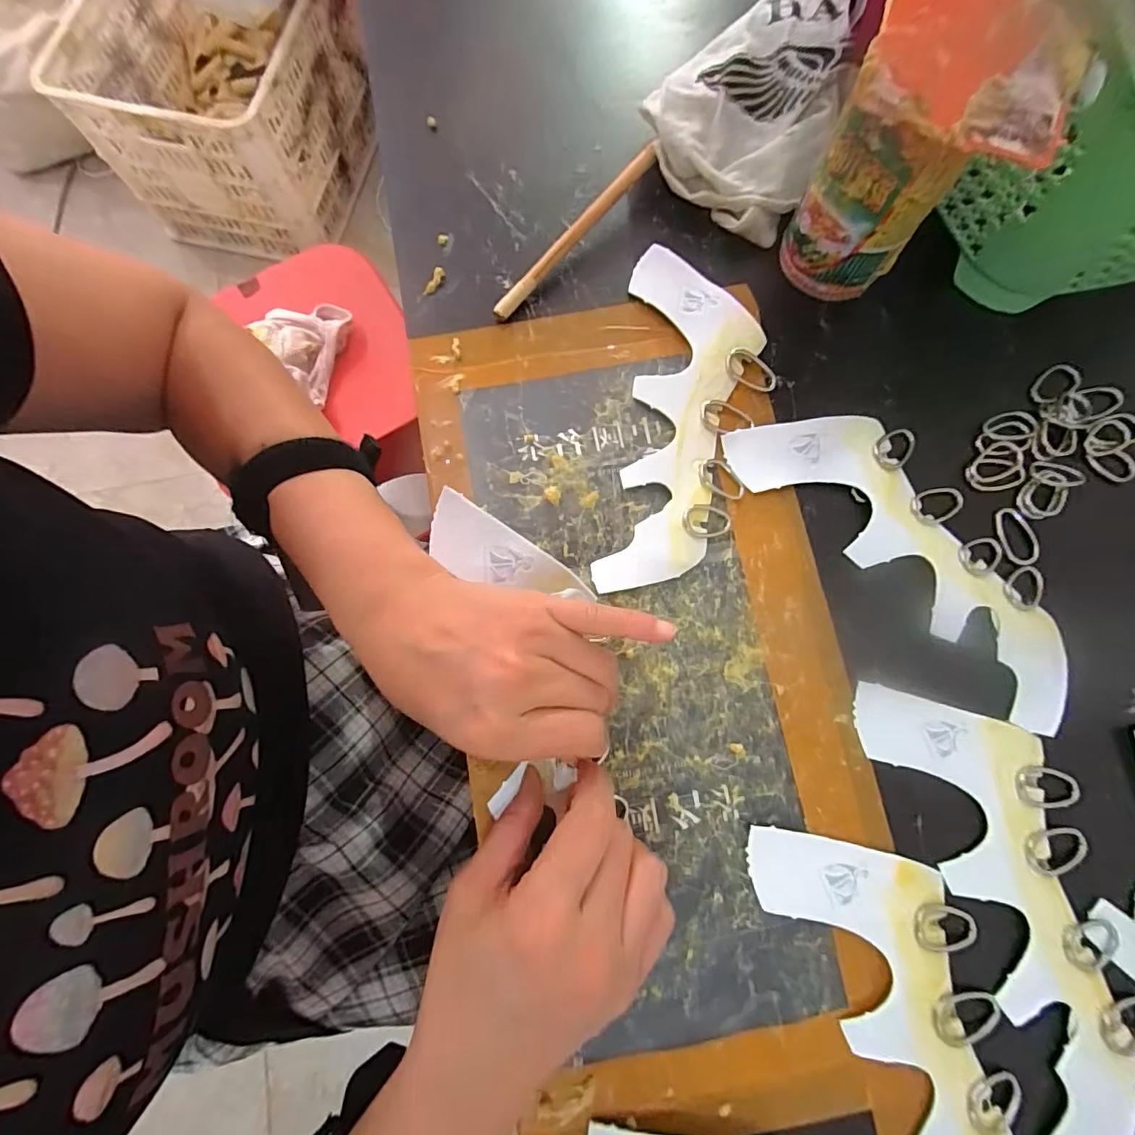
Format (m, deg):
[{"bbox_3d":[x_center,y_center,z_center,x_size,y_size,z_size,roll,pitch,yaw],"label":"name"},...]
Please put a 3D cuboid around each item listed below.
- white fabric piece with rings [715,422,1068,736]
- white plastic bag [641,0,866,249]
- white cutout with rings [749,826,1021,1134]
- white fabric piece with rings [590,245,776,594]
[{"bbox_3d":[0.195,-0.015,0.294,0.076,0.008,0.221,-43,81,-8],"label":"white fabric piece with rings"},{"bbox_3d":[0.120,-0.297,0.331,0.114,0.053,0.144,34,80,7],"label":"white plastic bag"},{"bbox_3d":[0.168,0.221,0.243,0.085,0.008,0.215,-22,79,-5],"label":"white cutout with rings"},{"bbox_3d":[0.071,-0.090,0.310,0.080,0.007,0.215,8,78,2],"label":"white fabric piece with rings"}]

